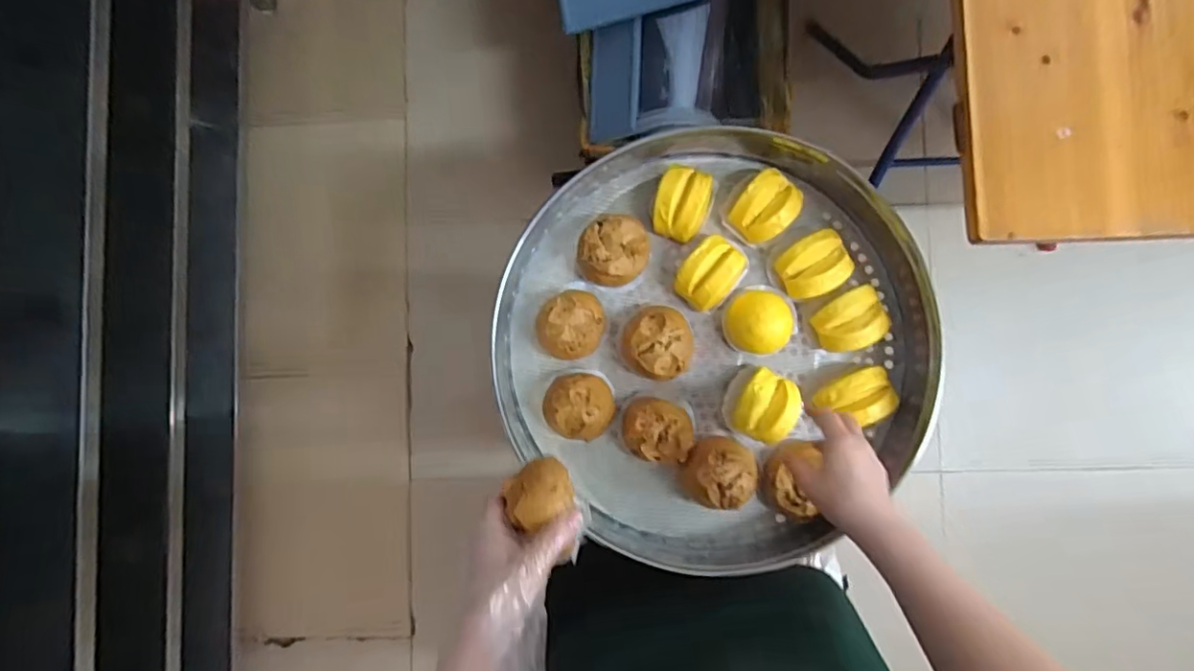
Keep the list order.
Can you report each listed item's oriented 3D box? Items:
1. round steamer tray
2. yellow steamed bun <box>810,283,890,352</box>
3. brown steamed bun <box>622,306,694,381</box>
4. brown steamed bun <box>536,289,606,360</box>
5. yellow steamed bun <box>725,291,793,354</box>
[{"bbox_3d":[0.143,0.013,0.706,0.496,0.084,0.514,0,88,4],"label":"round steamer tray"},{"bbox_3d":[0.316,-0.021,0.686,0.086,0.048,0.070,-28,86,3],"label":"yellow steamed bun"},{"bbox_3d":[0.076,0.010,0.702,0.085,0.046,0.087,0,88,4],"label":"brown steamed bun"},{"bbox_3d":[-0.034,-0.014,0.707,0.083,0.050,0.084,0,88,4],"label":"brown steamed bun"},{"bbox_3d":[0.205,-0.017,0.691,0.079,0.059,0.075,0,88,4],"label":"yellow steamed bun"}]

